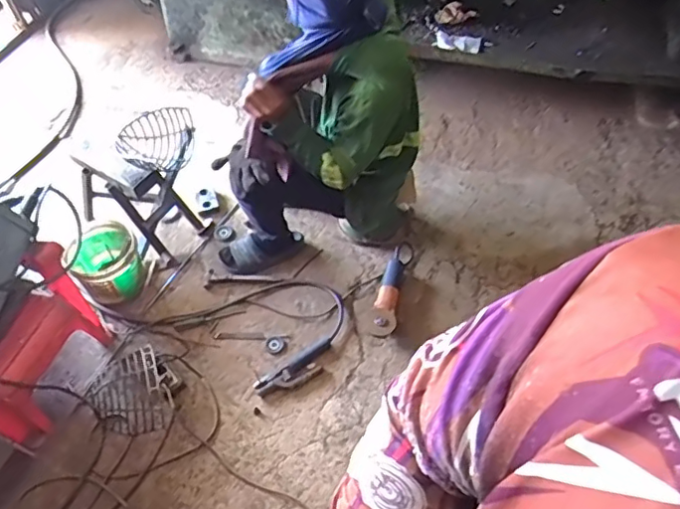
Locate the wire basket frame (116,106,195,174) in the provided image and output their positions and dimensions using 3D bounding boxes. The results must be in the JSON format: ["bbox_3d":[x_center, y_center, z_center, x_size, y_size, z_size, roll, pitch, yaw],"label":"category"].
[{"bbox_3d":[-0.517,-0.319,1.624,0.223,0.106,0.152,-26,57,-16],"label":"wire basket frame"}]

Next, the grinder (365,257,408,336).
[{"bbox_3d":[0.132,0.110,1.646,0.093,0.082,0.268,8,55,8],"label":"grinder"}]

